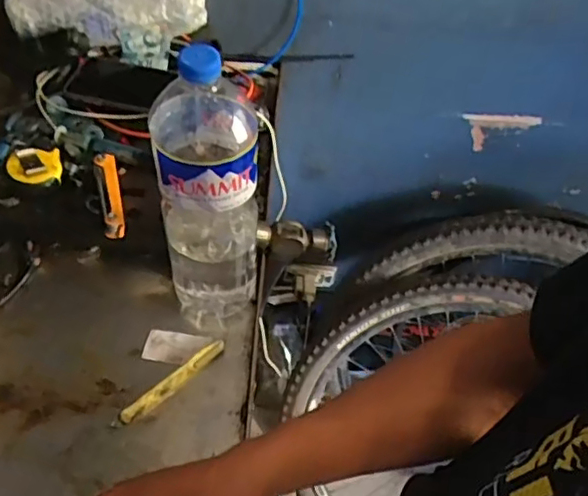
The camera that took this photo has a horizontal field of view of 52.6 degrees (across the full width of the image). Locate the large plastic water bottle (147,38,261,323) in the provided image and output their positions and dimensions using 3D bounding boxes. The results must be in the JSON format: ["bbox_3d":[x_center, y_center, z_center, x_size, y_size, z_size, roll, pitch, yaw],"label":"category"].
[{"bbox_3d":[-0.078,-0.045,0.556,0.091,0.306,0.097,-1,53,-7],"label":"large plastic water bottle"}]

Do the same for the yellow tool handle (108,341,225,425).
[{"bbox_3d":[-0.123,0.137,0.603,0.132,0.011,0.016,-35,63,-28],"label":"yellow tool handle"}]

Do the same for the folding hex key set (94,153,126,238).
[{"bbox_3d":[-0.203,-0.060,0.656,0.022,0.020,0.108,-10,54,-13],"label":"folding hex key set"}]

